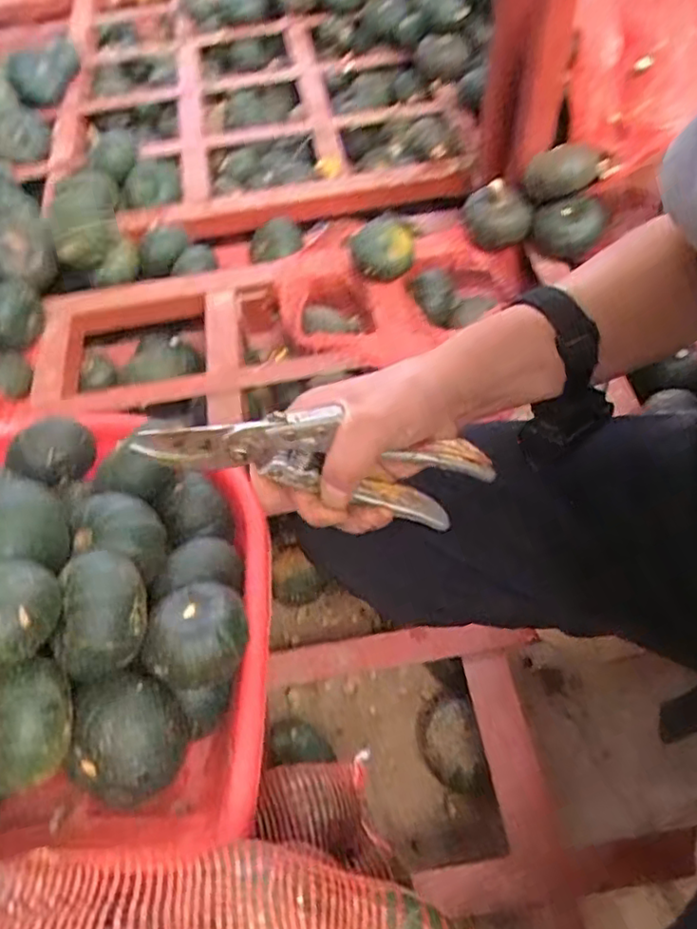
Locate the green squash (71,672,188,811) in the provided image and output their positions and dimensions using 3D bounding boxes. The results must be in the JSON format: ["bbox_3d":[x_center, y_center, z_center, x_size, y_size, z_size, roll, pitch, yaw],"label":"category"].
[{"bbox_3d":[-0.164,0.206,0.469,0.081,0.065,0.087,-2,58,2],"label":"green squash"}]

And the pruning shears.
[{"bbox_3d":[-0.018,-0.002,0.354,0.195,0.057,0.028,9,58,-9],"label":"pruning shears"}]

